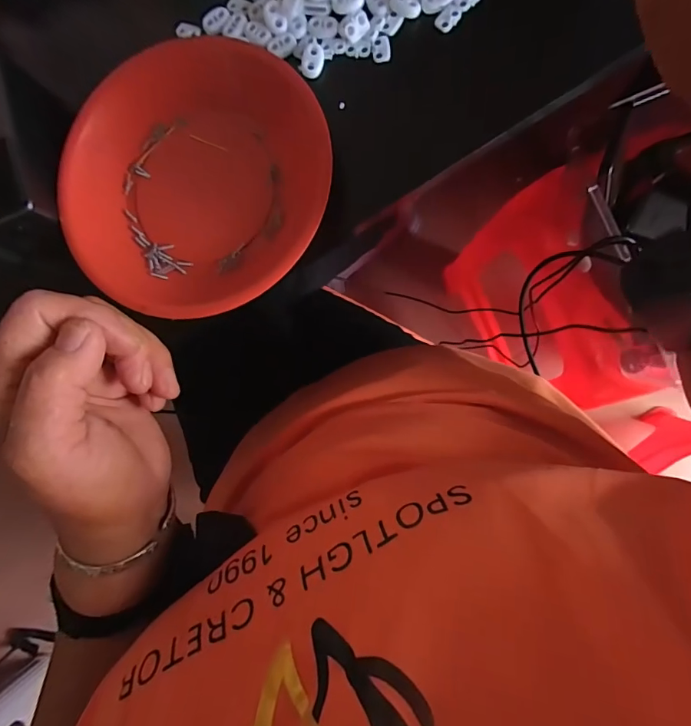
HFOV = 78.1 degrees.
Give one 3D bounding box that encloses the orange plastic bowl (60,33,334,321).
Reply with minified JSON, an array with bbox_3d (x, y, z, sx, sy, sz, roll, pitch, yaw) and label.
[{"bbox_3d":[-0.108,-0.133,0.305,0.196,0.030,0.190,-1,86,8],"label":"orange plastic bowl"}]

